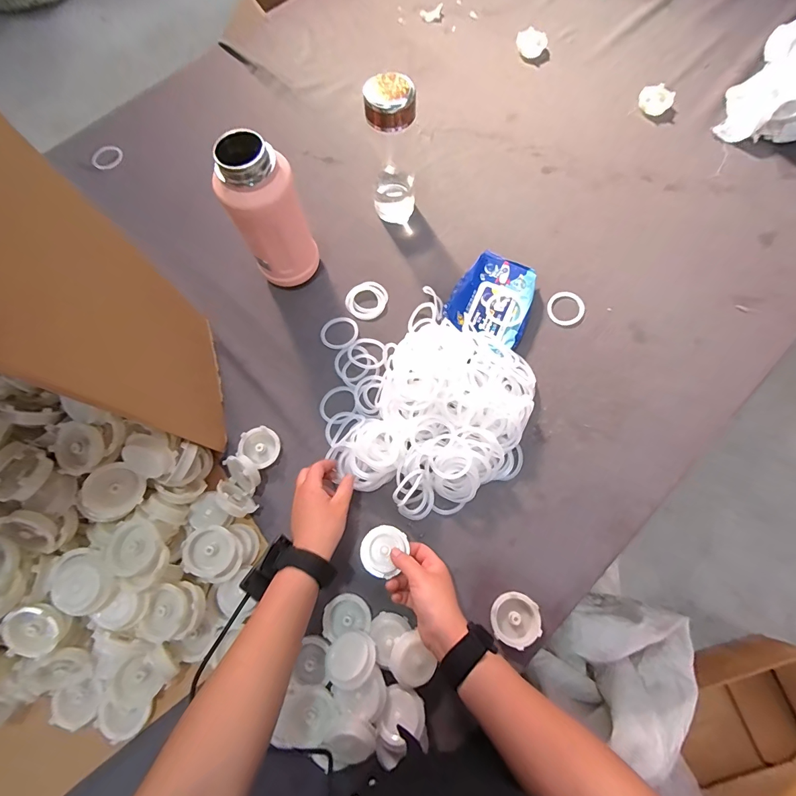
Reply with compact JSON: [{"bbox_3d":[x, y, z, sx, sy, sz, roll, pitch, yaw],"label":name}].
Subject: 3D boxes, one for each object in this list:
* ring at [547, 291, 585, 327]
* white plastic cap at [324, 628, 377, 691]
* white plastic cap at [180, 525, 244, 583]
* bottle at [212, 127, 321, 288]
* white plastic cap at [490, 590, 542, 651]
[{"bbox_3d":[0.267,-0.143,0.608,0.056,0.004,0.060,0,73,1],"label":"ring"},{"bbox_3d":[-0.054,0.297,0.439,0.054,0.013,0.056,-3,44,2],"label":"white plastic cap"},{"bbox_3d":[-0.224,0.190,0.466,0.063,0.022,0.064,0,73,1],"label":"white plastic cap"},{"bbox_3d":[-0.178,-0.248,0.544,0.089,0.214,0.075,-35,75,-9],"label":"bottle"},{"bbox_3d":[0.145,0.272,0.473,0.058,0.015,0.058,0,73,1],"label":"white plastic cap"}]

